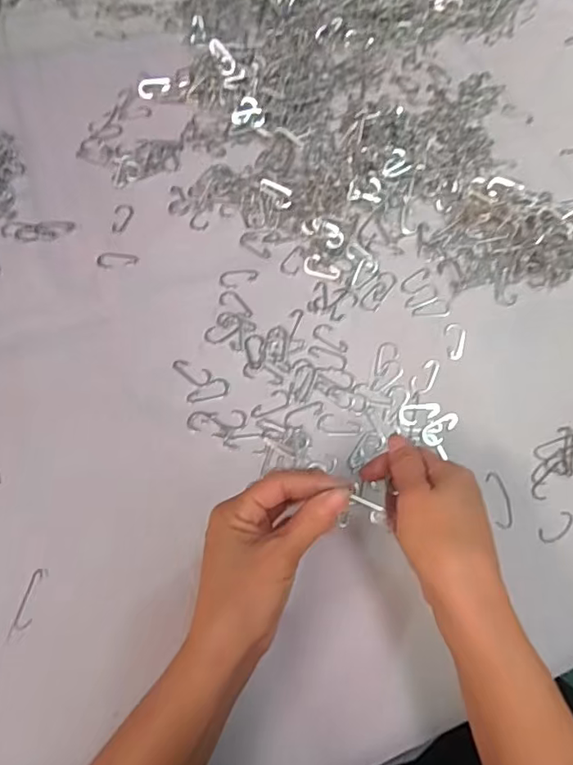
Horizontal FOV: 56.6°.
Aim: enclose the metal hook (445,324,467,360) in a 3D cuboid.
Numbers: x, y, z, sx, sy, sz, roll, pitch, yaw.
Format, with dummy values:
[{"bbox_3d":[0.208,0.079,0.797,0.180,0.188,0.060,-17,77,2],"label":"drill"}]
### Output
[{"bbox_3d":[0.151,-0.037,0.476,0.018,0.004,0.037,12,65,2],"label":"metal hook"}]

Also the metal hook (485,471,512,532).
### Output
[{"bbox_3d":[0.170,0.093,0.422,0.015,0.004,0.044,-7,69,2],"label":"metal hook"}]

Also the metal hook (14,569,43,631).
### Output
[{"bbox_3d":[-0.181,0.152,0.373,0.011,0.004,0.040,5,65,-1],"label":"metal hook"}]

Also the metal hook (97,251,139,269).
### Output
[{"bbox_3d":[-0.159,-0.116,0.501,0.036,0.004,0.019,0,65,-4],"label":"metal hook"}]

